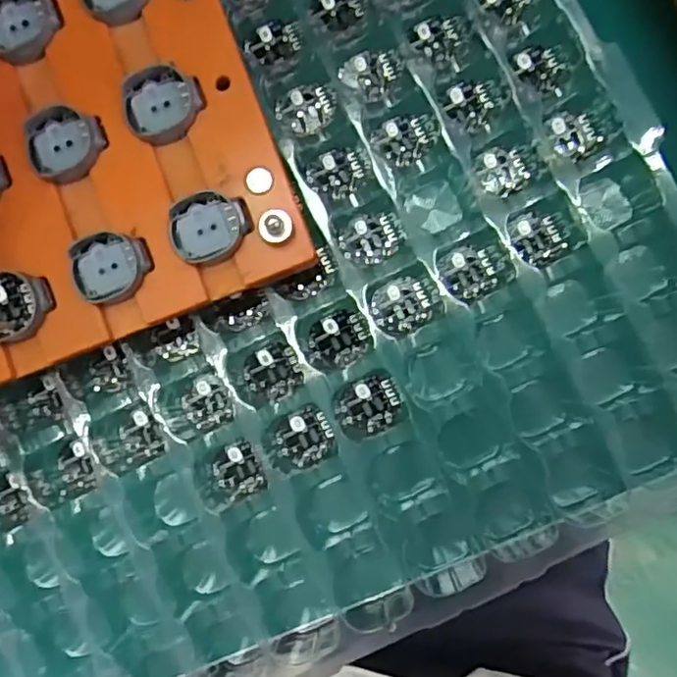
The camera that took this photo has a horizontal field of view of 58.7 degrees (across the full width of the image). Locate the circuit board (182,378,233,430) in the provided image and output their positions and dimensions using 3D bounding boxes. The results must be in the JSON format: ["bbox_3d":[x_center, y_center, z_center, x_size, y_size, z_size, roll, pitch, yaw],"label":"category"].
[{"bbox_3d":[-0.057,0.028,0.260,0.020,0.004,0.022,-18,85,3],"label":"circuit board"}]

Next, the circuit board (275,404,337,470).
[{"bbox_3d":[-0.015,0.042,0.257,0.025,0.004,0.024,-27,85,2],"label":"circuit board"}]

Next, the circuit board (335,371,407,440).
[{"bbox_3d":[0.013,0.028,0.257,0.028,0.004,0.025,-25,85,2],"label":"circuit board"}]

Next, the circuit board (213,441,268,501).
[{"bbox_3d":[-0.043,0.056,0.257,0.020,0.004,0.023,-24,85,2],"label":"circuit board"}]

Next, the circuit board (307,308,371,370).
[{"bbox_3d":[0.000,0.000,0.257,0.026,0.005,0.024,-26,85,2],"label":"circuit board"}]

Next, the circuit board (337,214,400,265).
[{"bbox_3d":[0.012,-0.043,0.259,0.024,0.004,0.021,1,86,4],"label":"circuit board"}]

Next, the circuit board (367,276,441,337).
[{"bbox_3d":[0.028,-0.014,0.258,0.028,0.004,0.023,-19,85,3],"label":"circuit board"}]

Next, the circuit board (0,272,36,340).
[{"bbox_3d":[-0.125,-0.012,0.225,0.022,0.005,0.024,42,90,5],"label":"circuit board"}]

